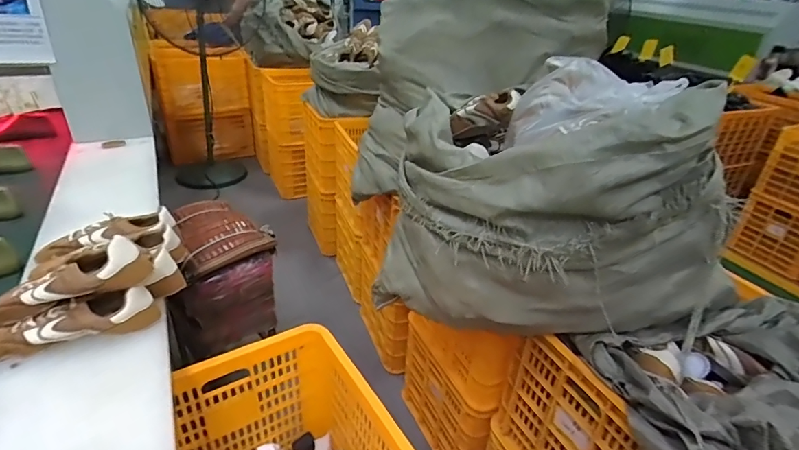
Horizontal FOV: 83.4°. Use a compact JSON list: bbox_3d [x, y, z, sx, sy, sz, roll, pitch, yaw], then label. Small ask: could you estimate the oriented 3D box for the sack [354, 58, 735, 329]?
[{"bbox_3d":[0.294,-0.028,0.890,0.660,0.464,0.370,22,35,26],"label":"sack"}]

